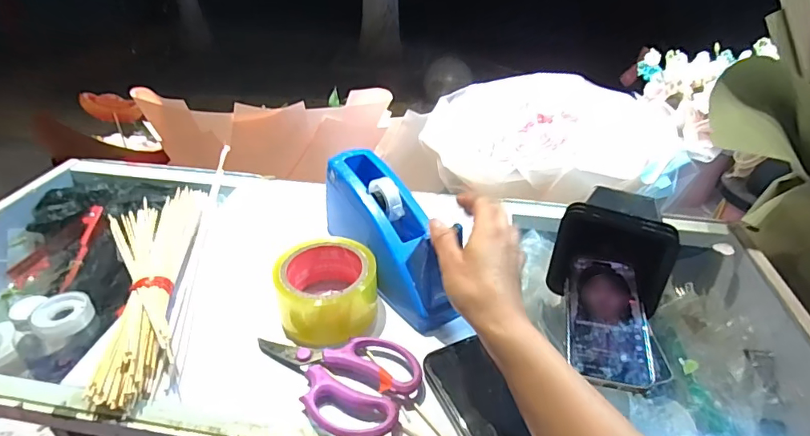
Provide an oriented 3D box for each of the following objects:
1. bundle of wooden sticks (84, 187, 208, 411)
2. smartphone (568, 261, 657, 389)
[{"bbox_3d":[-0.281,0.058,0.500,0.101,0.034,0.322,-9,36,-15],"label":"bundle of wooden sticks"},{"bbox_3d":[0.195,0.095,0.453,0.071,0.005,0.144,7,44,12],"label":"smartphone"}]

